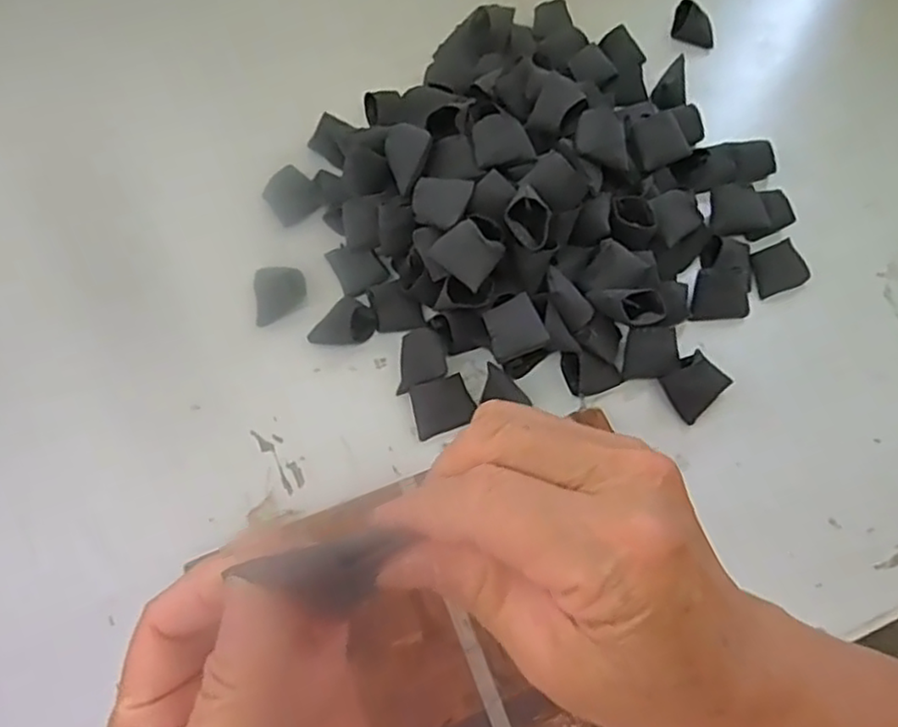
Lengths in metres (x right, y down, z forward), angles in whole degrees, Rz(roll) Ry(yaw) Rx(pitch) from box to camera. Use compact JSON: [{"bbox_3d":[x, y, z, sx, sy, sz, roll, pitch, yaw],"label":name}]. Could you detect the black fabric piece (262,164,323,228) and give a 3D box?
[{"bbox_3d":[-0.120,-0.128,0.517,0.034,0.025,0.039,-30,68,-15],"label":"black fabric piece"}]

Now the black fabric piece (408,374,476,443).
[{"bbox_3d":[-0.005,0.028,0.444,0.039,0.006,0.034,-20,86,1],"label":"black fabric piece"}]

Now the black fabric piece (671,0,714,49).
[{"bbox_3d":[0.224,-0.308,0.616,0.041,0.025,0.025,21,65,9],"label":"black fabric piece"}]

